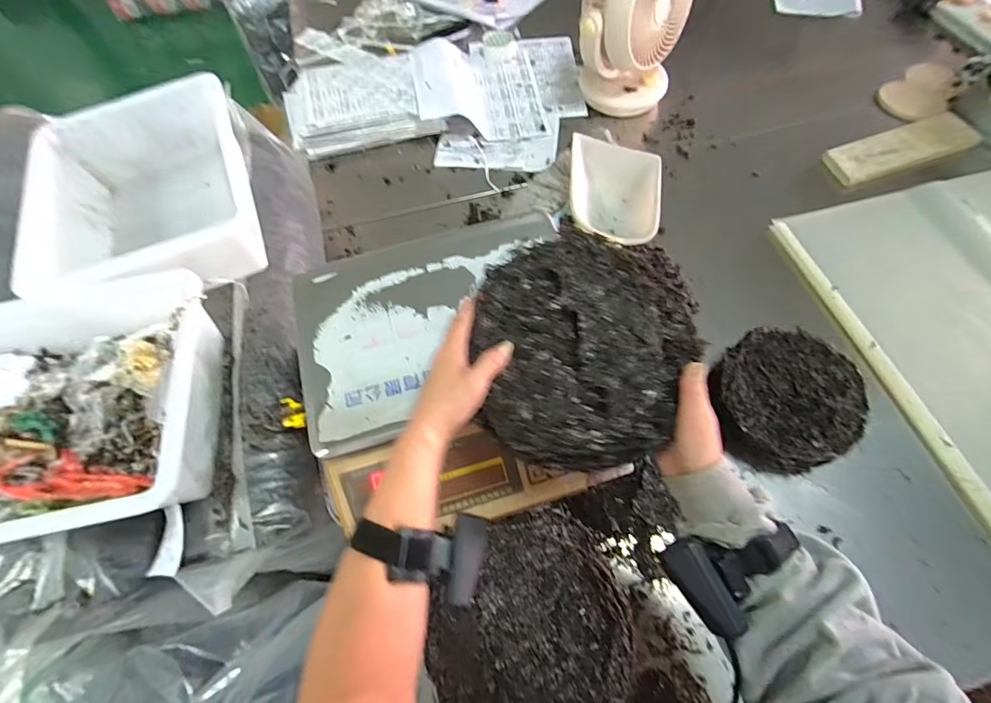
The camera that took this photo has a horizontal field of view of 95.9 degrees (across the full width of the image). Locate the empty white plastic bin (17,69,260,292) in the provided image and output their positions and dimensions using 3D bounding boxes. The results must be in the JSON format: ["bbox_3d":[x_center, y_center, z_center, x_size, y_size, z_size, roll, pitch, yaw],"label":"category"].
[{"bbox_3d":[-0.500,-0.225,0.662,0.268,0.114,0.371,-21,65,-9],"label":"empty white plastic bin"}]

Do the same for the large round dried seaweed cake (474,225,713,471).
[{"bbox_3d":[0.079,-0.004,0.389,0.187,0.020,0.198,0,78,2],"label":"large round dried seaweed cake"}]

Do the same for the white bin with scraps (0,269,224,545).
[{"bbox_3d":[-0.502,0.071,0.519,0.352,0.116,0.297,-9,64,-2],"label":"white bin with scraps"}]

